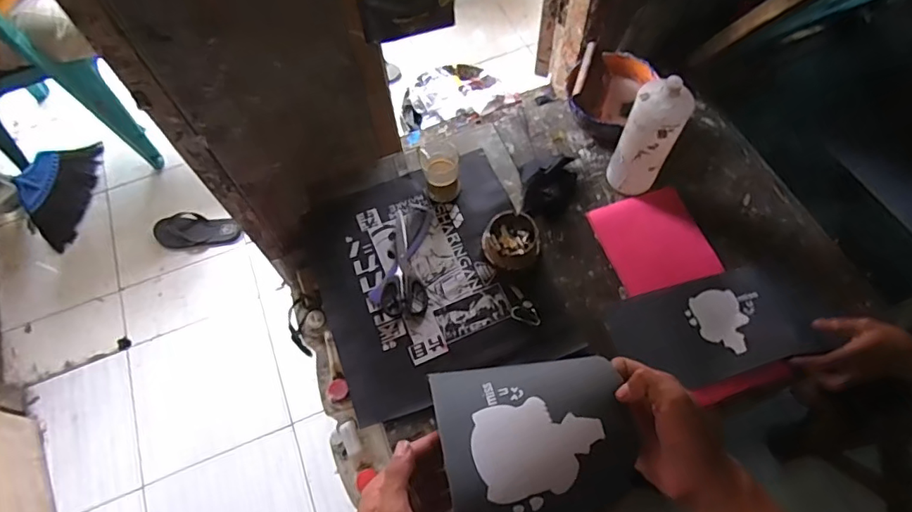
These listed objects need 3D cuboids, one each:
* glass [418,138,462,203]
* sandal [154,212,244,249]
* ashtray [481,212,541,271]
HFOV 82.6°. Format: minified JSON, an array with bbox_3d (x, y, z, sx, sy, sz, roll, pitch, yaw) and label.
[{"bbox_3d":[-0.026,-0.148,0.927,0.068,0.077,0.083,-15,62,-4],"label":"glass"},{"bbox_3d":[-0.855,-0.085,1.710,0.288,0.044,0.120,-3,62,2],"label":"sandal"},{"bbox_3d":[0.095,-0.025,0.882,0.092,0.046,0.094,-2,62,3],"label":"ashtray"}]

